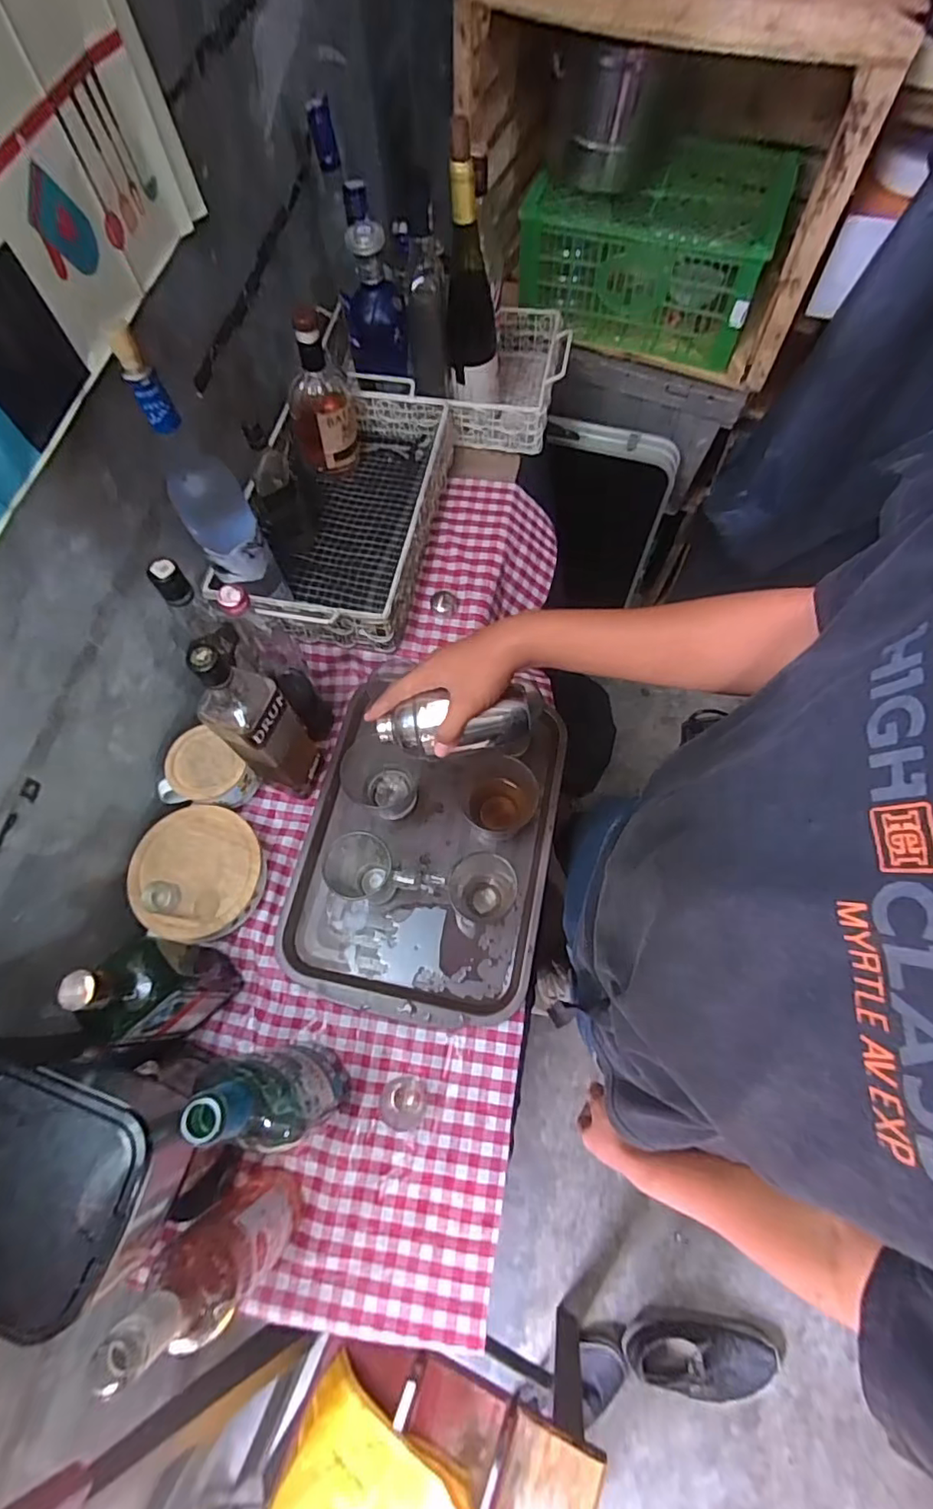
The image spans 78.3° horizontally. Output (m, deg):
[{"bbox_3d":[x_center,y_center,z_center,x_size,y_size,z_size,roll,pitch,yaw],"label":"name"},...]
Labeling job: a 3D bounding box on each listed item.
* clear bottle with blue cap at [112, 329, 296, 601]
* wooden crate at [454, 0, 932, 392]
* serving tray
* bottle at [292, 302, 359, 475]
[{"bbox_3d":[-0.292,-0.295,0.636,0.073,0.317,0.091,-31,69,-11],"label":"clear bottle with blue cap"},{"bbox_3d":[0.322,-0.973,0.946,0.572,0.423,0.352,21,69,10],"label":"wooden crate"},{"bbox_3d":[-0.050,0.094,0.717,0.303,0.044,0.418,10,68,6],"label":"serving tray"},{"bbox_3d":[-0.214,-0.510,0.822,0.093,0.229,0.076,-16,67,-5],"label":"bottle"}]

